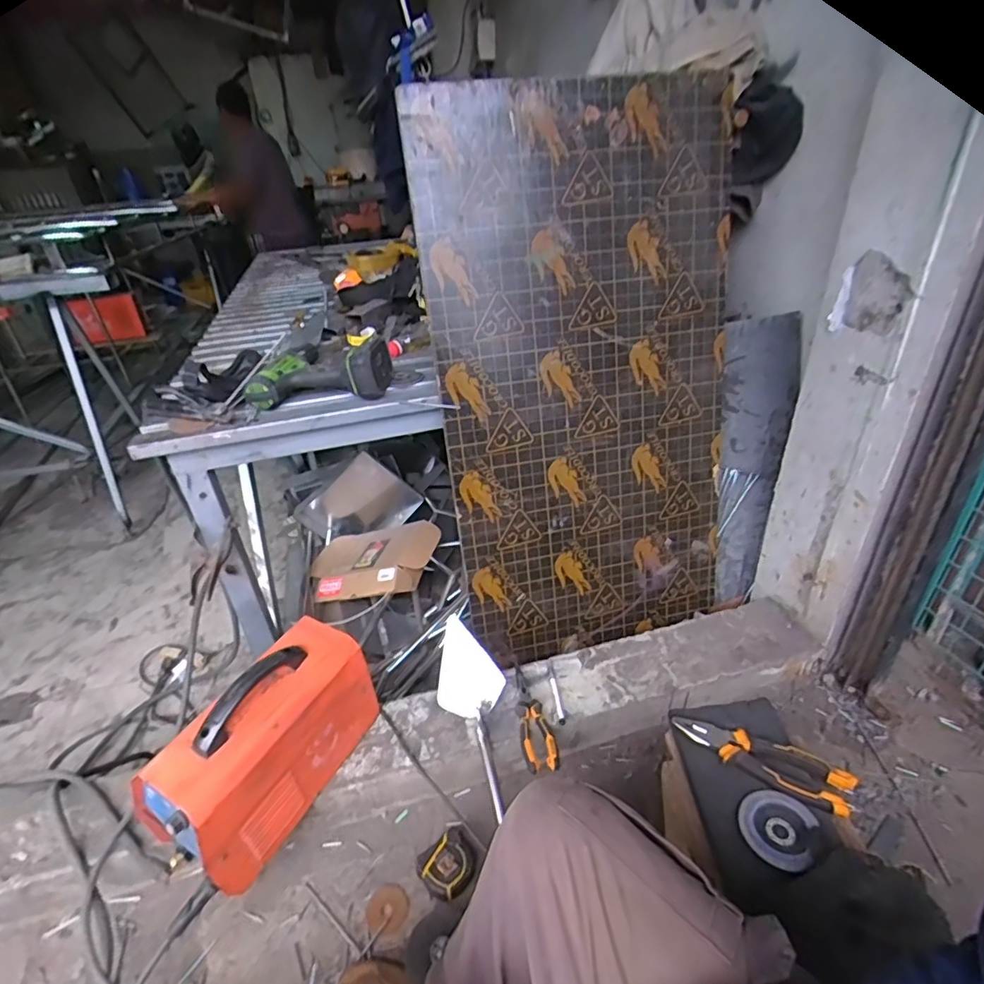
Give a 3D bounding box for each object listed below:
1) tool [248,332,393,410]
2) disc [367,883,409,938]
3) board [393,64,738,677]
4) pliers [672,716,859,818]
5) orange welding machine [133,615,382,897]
[{"bbox_3d":[-0.308,-0.240,1.007,0.236,0.080,0.207,-3,32,2],"label":"tool"},{"bbox_3d":[-0.158,0.634,0.820,0.061,0.004,0.067,-2,27,1],"label":"disc"},{"bbox_3d":[0.186,-0.162,1.012,0.539,1.014,0.028,-10,21,-9],"label":"board"},{"bbox_3d":[0.317,0.314,0.643,0.192,0.019,0.054,16,37,29],"label":"pliers"},{"bbox_3d":[-0.342,0.374,0.825,0.133,0.217,0.315,14,36,27],"label":"orange welding machine"}]

